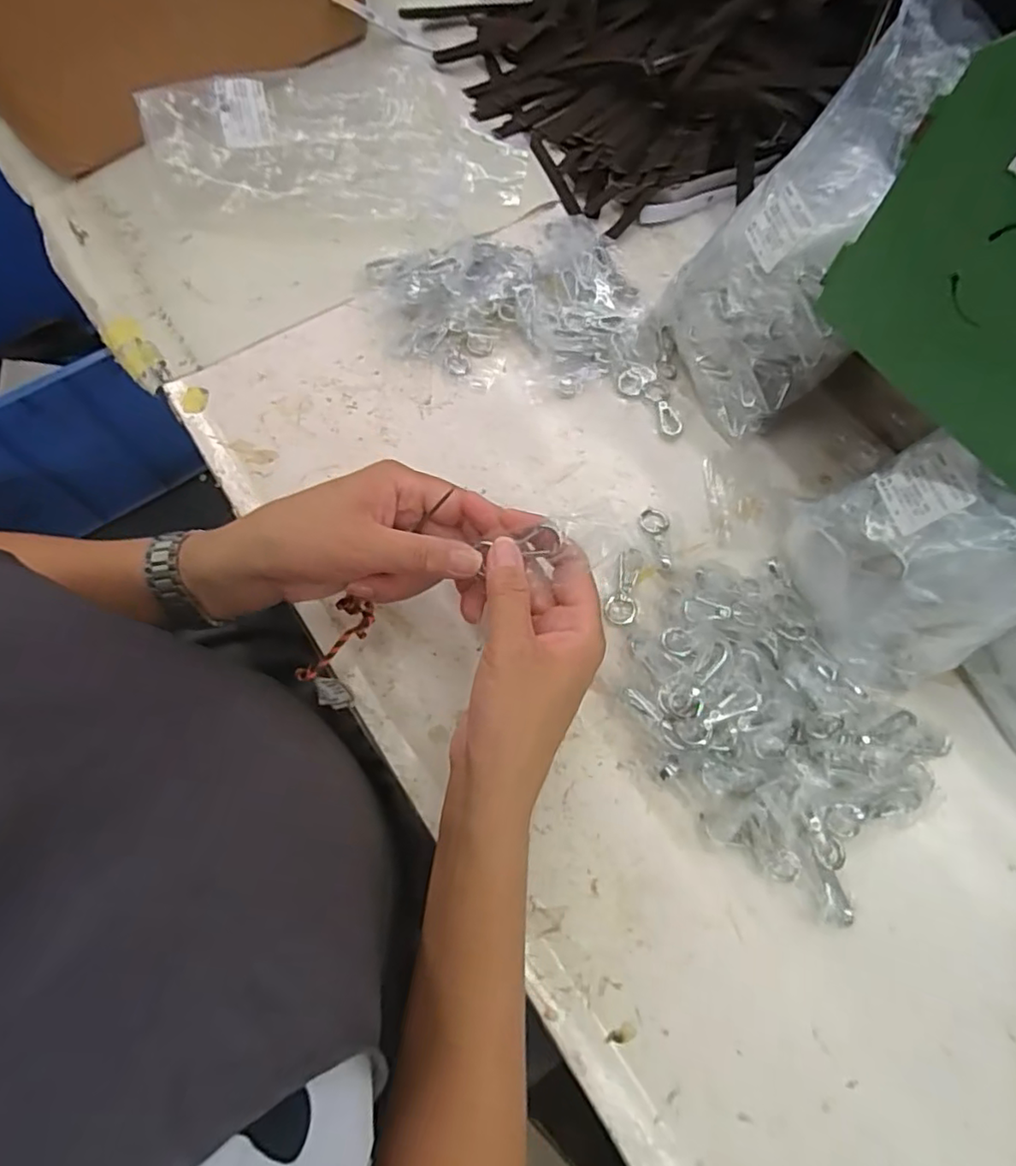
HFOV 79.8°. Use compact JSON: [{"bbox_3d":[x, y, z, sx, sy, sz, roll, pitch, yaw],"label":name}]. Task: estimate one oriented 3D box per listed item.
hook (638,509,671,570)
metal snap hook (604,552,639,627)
[{"bbox_3d":[0.117,-0.035,0.460,0.021,0.011,0.051,-16,71,-8],"label":"hook"},{"bbox_3d":[0.086,0.005,0.448,0.022,0.006,0.054,14,69,3],"label":"metal snap hook"}]

